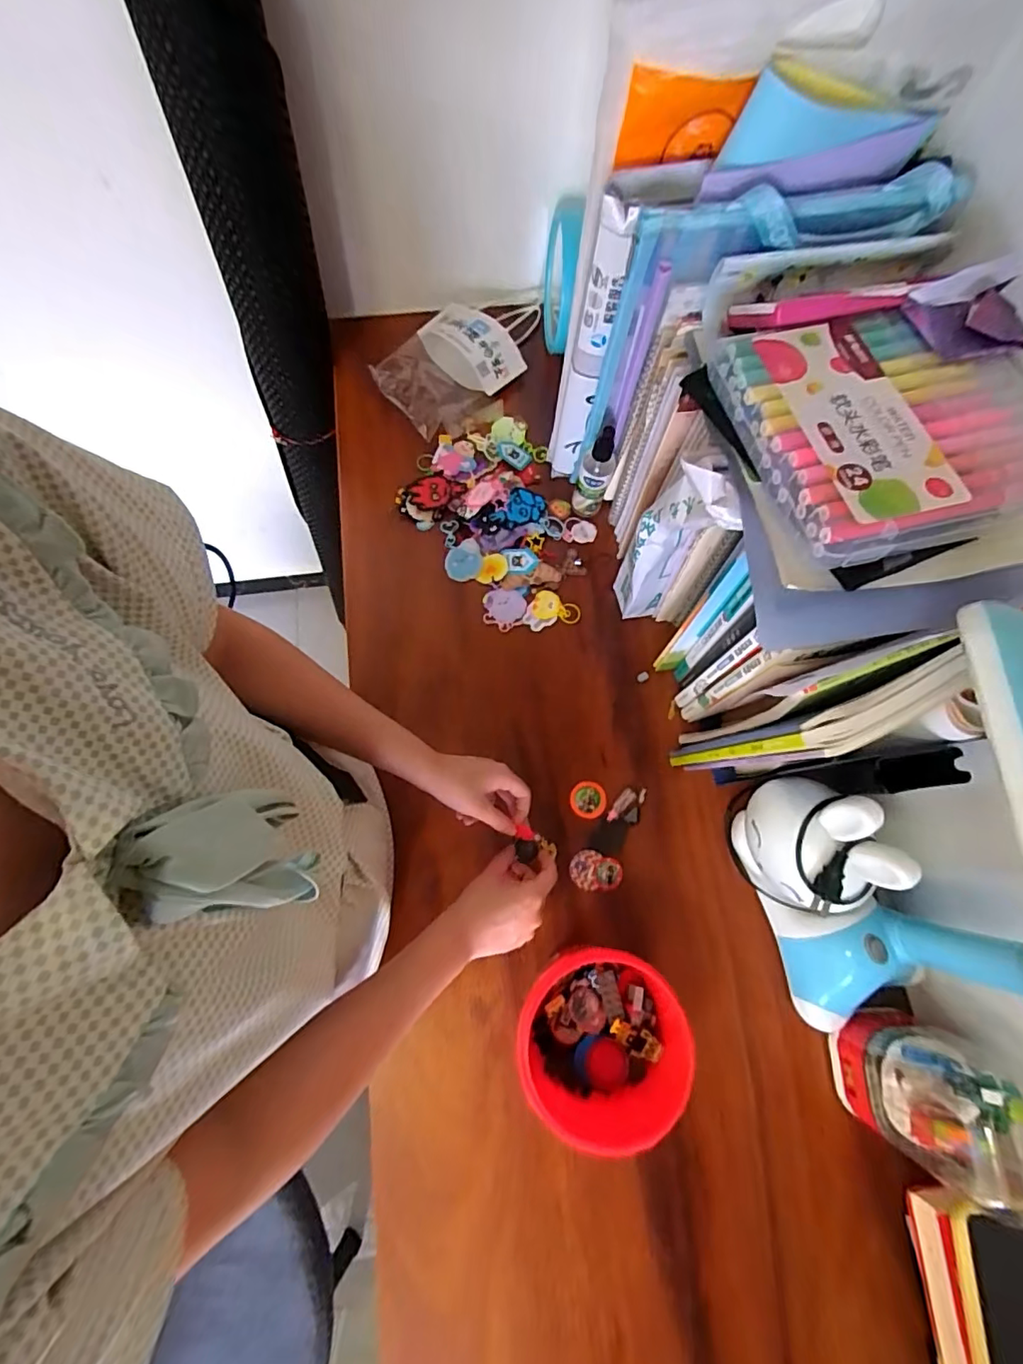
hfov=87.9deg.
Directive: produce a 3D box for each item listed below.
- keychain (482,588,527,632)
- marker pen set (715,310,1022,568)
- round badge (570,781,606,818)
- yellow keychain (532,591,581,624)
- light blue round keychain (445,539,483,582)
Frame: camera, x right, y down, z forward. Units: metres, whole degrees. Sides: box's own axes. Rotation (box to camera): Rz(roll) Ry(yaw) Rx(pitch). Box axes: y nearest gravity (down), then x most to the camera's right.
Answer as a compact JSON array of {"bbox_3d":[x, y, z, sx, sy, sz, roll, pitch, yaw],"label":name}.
[{"bbox_3d":[-0.008,-0.090,0.648,0.052,0.004,0.053,0,73,-1],"label":"keychain"},{"bbox_3d":[0.256,-0.174,0.352,0.178,0.034,0.178,-13,74,-6],"label":"marker pen set"},{"bbox_3d":[0.085,0.130,0.587,0.039,0.004,0.039,0,73,-1],"label":"round badge"},{"bbox_3d":[0.056,-0.092,0.649,0.057,0.004,0.039,8,73,1],"label":"yellow keychain"},{"bbox_3d":[-0.057,-0.151,0.662,0.052,0.006,0.045,-38,78,-11],"label":"light blue round keychain"}]

